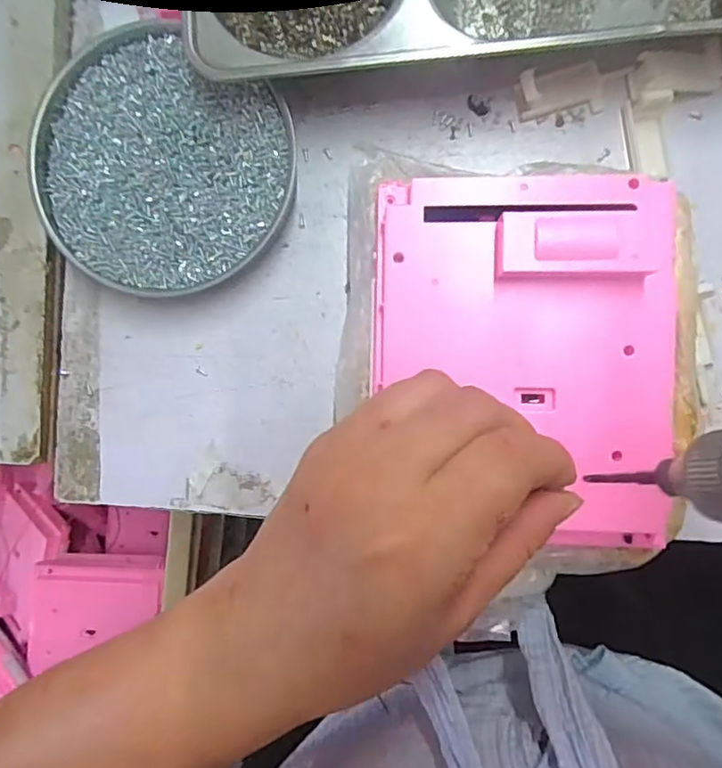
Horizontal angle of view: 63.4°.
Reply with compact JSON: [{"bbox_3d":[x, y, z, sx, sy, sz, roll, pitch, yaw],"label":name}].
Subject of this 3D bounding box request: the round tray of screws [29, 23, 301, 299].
[{"bbox_3d":[-0.105,-0.111,0.303,0.130,0.020,0.124,0,91,5],"label":"round tray of screws"}]

